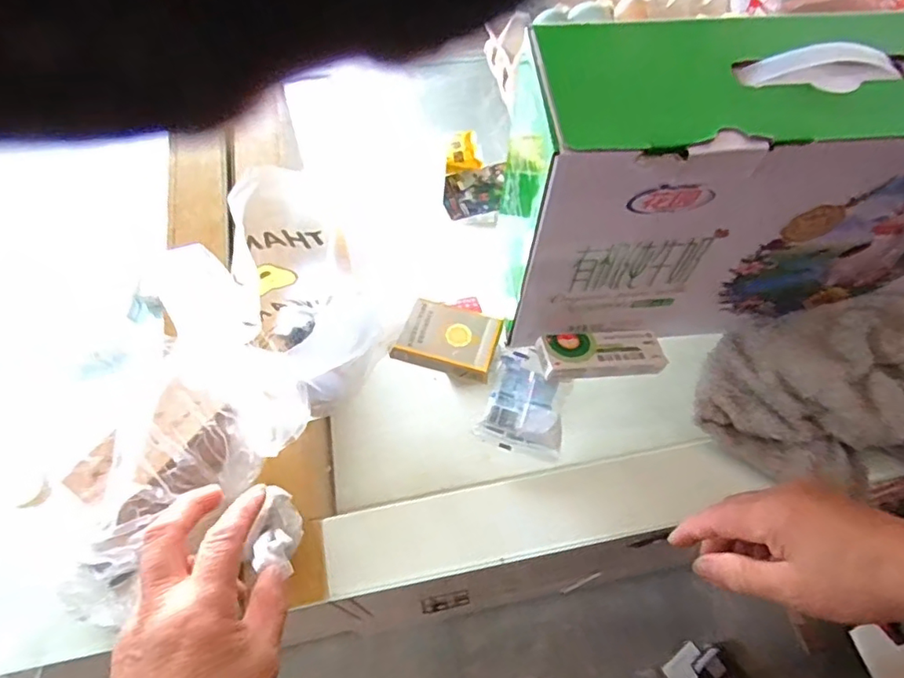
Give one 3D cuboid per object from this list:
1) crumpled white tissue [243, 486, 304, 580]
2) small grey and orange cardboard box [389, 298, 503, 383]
[{"bbox_3d":[-0.117,0.125,0.378,0.027,0.038,0.056,-1,63,-4],"label":"crumpled white tissue"},{"bbox_3d":[-0.003,-0.001,0.492,0.082,0.016,0.058,17,63,3],"label":"small grey and orange cardboard box"}]

